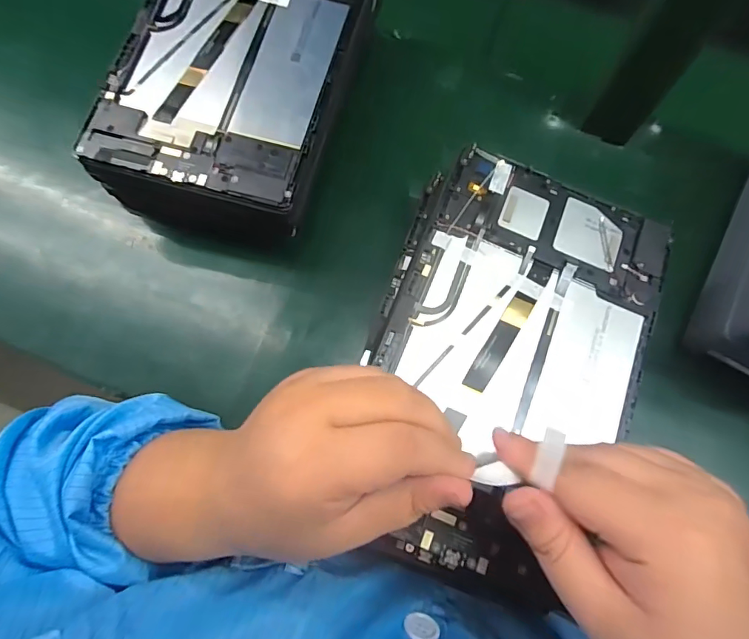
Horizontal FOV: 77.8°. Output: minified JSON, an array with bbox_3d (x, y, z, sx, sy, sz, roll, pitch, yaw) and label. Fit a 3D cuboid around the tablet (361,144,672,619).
[{"bbox_3d":[0.077,0.021,0.268,0.153,0.015,0.241,19,74,5],"label":"tablet"}]

